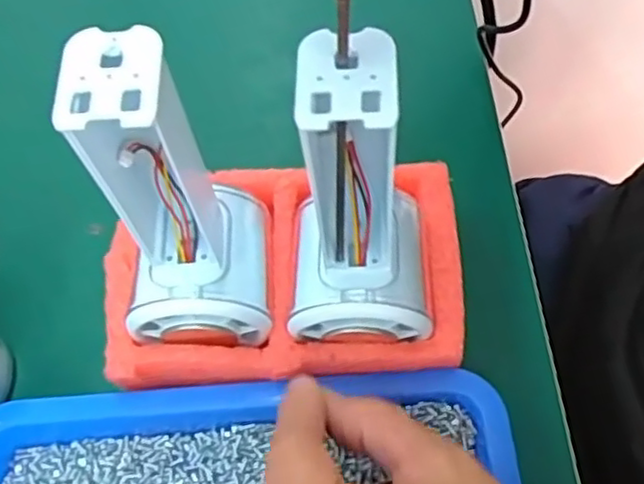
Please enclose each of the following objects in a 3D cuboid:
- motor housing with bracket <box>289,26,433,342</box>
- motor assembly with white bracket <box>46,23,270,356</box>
[{"bbox_3d":[0.015,-0.012,0.224,0.050,0.120,0.045,3,62,4],"label":"motor housing with bracket"},{"bbox_3d":[-0.048,-0.015,0.229,0.049,0.126,0.055,-6,62,-1],"label":"motor assembly with white bracket"}]

